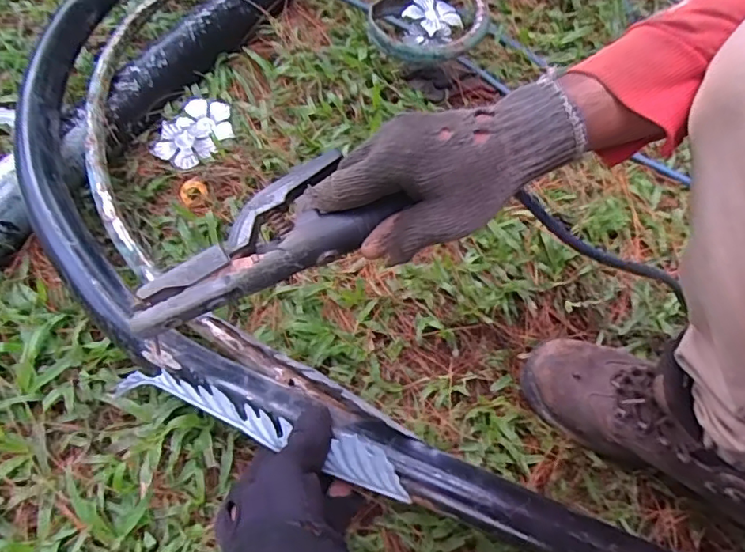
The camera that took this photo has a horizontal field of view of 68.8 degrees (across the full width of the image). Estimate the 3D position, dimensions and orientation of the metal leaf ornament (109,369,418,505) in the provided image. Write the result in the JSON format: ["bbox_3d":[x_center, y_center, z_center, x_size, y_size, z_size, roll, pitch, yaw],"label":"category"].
[{"bbox_3d":[-0.087,0.117,0.439,0.246,0.039,0.031,19,58,9],"label":"metal leaf ornament"}]

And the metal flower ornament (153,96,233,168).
[{"bbox_3d":[-0.235,-0.194,0.720,0.079,0.012,0.111,28,56,12],"label":"metal flower ornament"}]

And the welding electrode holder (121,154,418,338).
[{"bbox_3d":[-0.083,-0.022,0.394,0.193,0.025,0.068,-30,64,-9],"label":"welding electrode holder"}]

